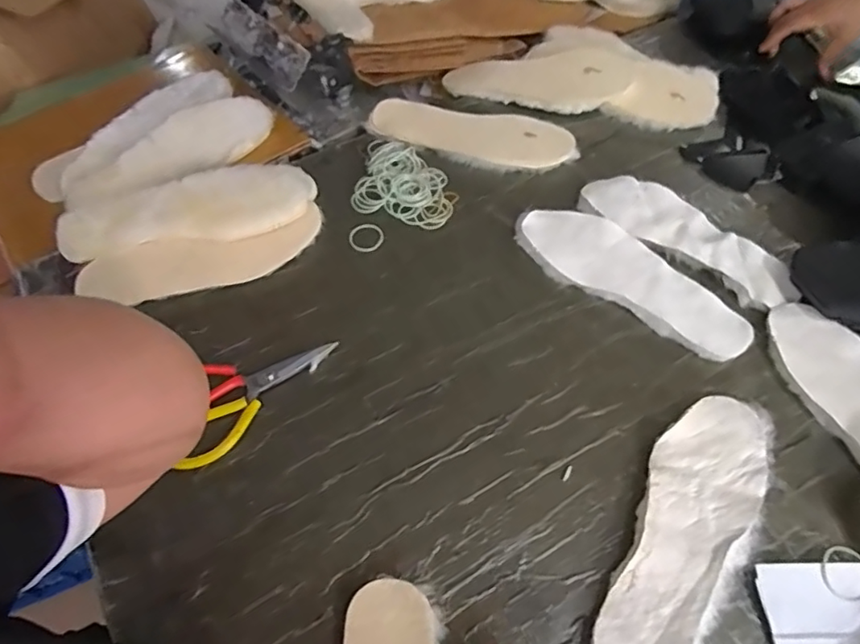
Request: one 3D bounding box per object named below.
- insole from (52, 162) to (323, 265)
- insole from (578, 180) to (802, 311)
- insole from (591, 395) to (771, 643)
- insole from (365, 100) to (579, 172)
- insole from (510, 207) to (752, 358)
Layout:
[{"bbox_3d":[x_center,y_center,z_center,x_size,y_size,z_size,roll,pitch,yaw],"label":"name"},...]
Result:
[{"bbox_3d":[-0.276,-0.131,0.650,0.277,0.028,0.097,-18,56,-11],"label":"insole"},{"bbox_3d":[0.305,-0.104,0.669,0.260,0.021,0.094,37,63,23],"label":"insole"},{"bbox_3d":[0.218,0.176,0.474,0.086,0.028,0.274,27,59,18],"label":"insole"},{"bbox_3d":[0.056,-0.256,0.769,0.277,0.020,0.083,10,72,7],"label":"insole"},{"bbox_3d":[0.226,-0.054,0.639,0.274,0.025,0.088,34,61,21],"label":"insole"}]

